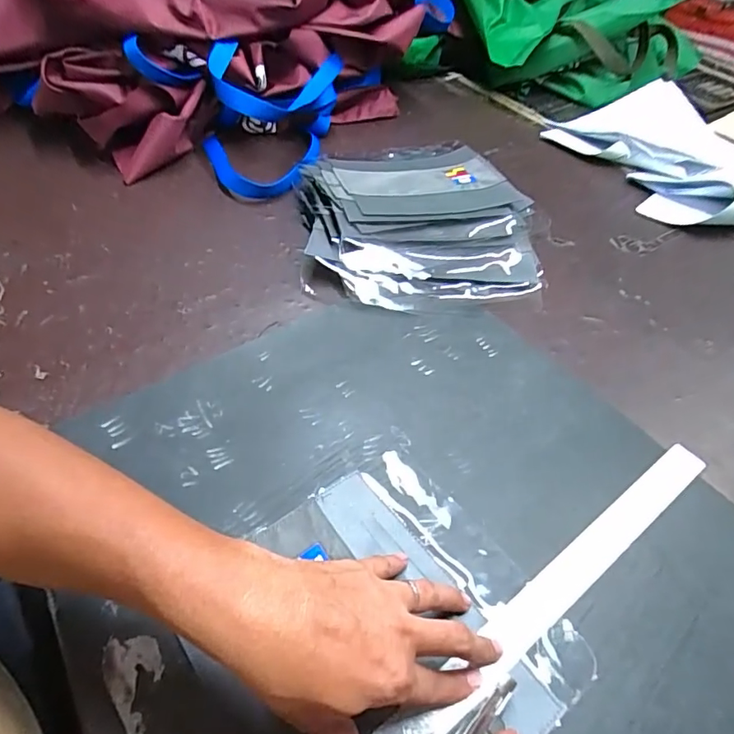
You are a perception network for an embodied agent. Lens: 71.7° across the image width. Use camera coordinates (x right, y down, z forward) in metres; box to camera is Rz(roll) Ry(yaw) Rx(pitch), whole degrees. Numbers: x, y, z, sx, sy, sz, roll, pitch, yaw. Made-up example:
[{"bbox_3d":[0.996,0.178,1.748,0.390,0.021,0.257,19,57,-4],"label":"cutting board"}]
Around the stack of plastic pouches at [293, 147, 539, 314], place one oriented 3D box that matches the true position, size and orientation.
[{"bbox_3d":[0.064,-0.204,0.665,0.292,0.056,0.325,-3,49,-7],"label":"stack of plastic pouches"}]

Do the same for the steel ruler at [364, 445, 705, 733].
[{"bbox_3d":[0.085,0.197,0.346,0.520,0.004,0.034,-28,61,-26],"label":"steel ruler"}]

